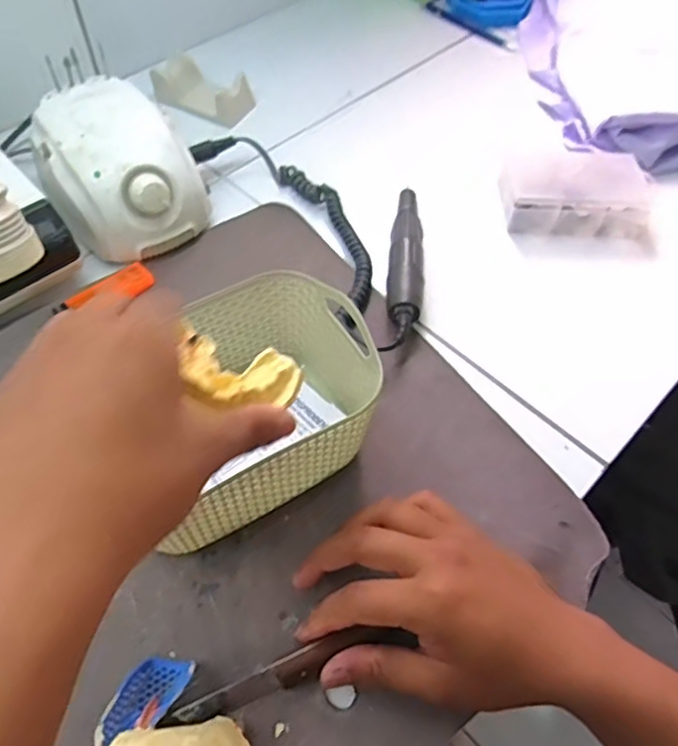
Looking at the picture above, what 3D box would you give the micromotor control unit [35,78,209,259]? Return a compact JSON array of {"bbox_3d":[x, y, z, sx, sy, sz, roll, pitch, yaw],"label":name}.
[{"bbox_3d":[-0.176,-0.165,0.492,0.105,0.074,0.137,-37,65,-23],"label":"micromotor control unit"}]

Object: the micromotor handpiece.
[{"bbox_3d":[0.053,-0.096,0.494,0.026,0.026,0.156,4,56,1],"label":"micromotor handpiece"}]

